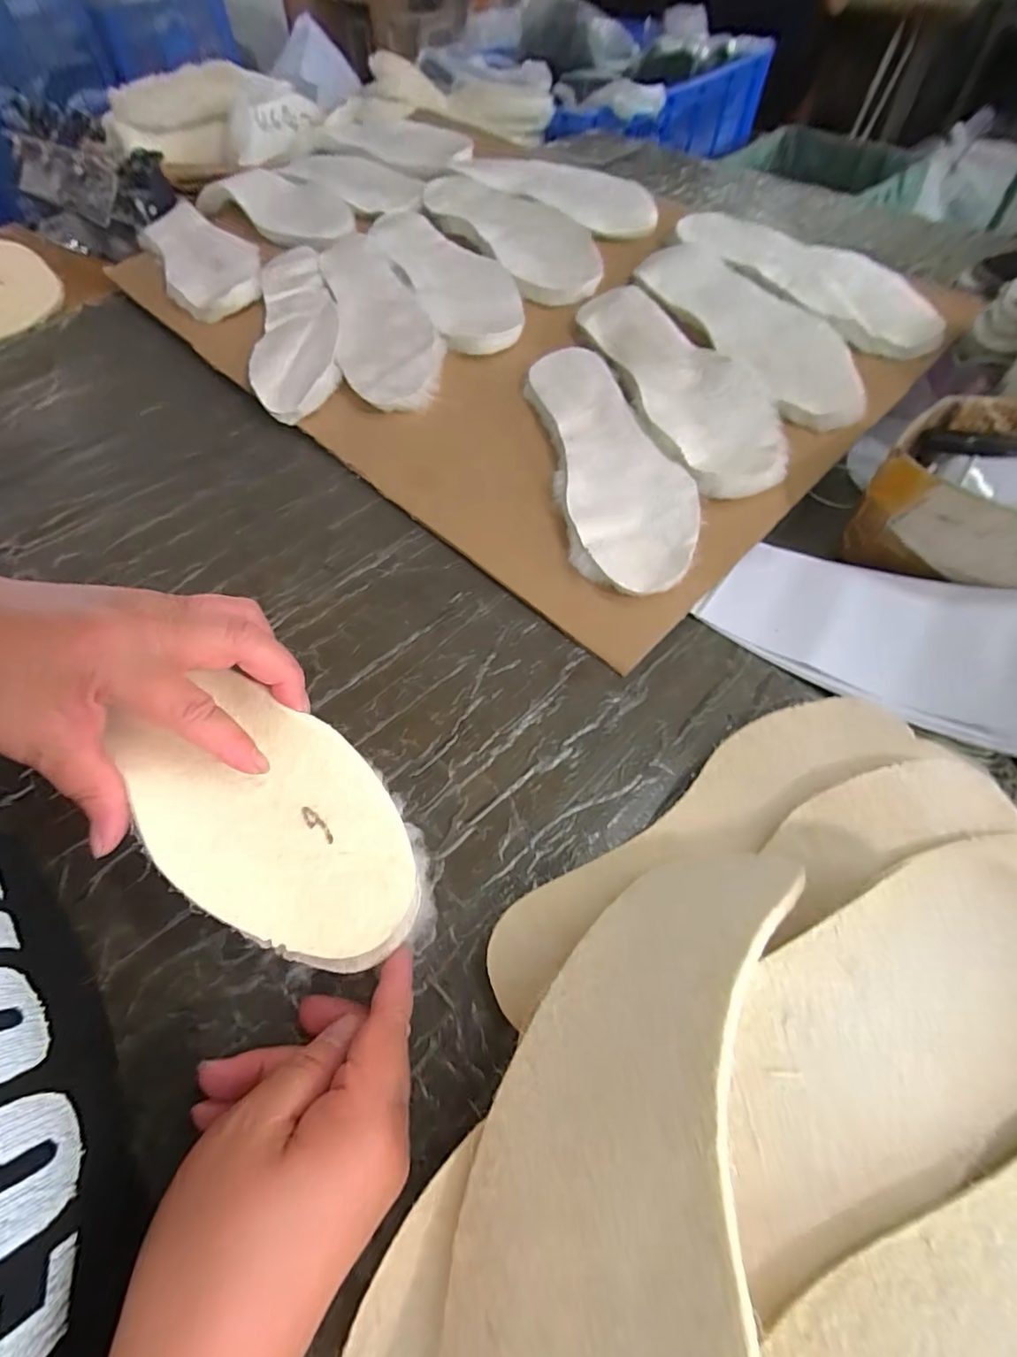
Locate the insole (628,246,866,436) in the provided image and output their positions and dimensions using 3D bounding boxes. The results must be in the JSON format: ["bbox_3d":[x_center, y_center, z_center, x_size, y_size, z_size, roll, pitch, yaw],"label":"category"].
[{"bbox_3d":[0.209,-0.323,0.482,0.084,0.024,0.291,-24,60,-12],"label":"insole"}]

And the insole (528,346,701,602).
[{"bbox_3d":[0.081,-0.180,0.432,0.096,0.011,0.267,-12,63,4],"label":"insole"}]

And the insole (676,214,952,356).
[{"bbox_3d":[0.278,-0.384,0.510,0.082,0.028,0.280,-33,62,-17],"label":"insole"}]

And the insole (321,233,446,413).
[{"bbox_3d":[-0.137,-0.365,0.543,0.095,0.016,0.276,-22,66,-5],"label":"insole"}]

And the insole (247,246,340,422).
[{"bbox_3d":[-0.214,-0.361,0.548,0.081,0.015,0.263,-11,64,1],"label":"insole"}]

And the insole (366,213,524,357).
[{"bbox_3d":[-0.066,-0.430,0.570,0.091,0.018,0.274,-28,65,-4],"label":"insole"}]

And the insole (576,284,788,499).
[{"bbox_3d":[0.143,-0.261,0.461,0.094,0.023,0.274,-17,59,-8],"label":"insole"}]

